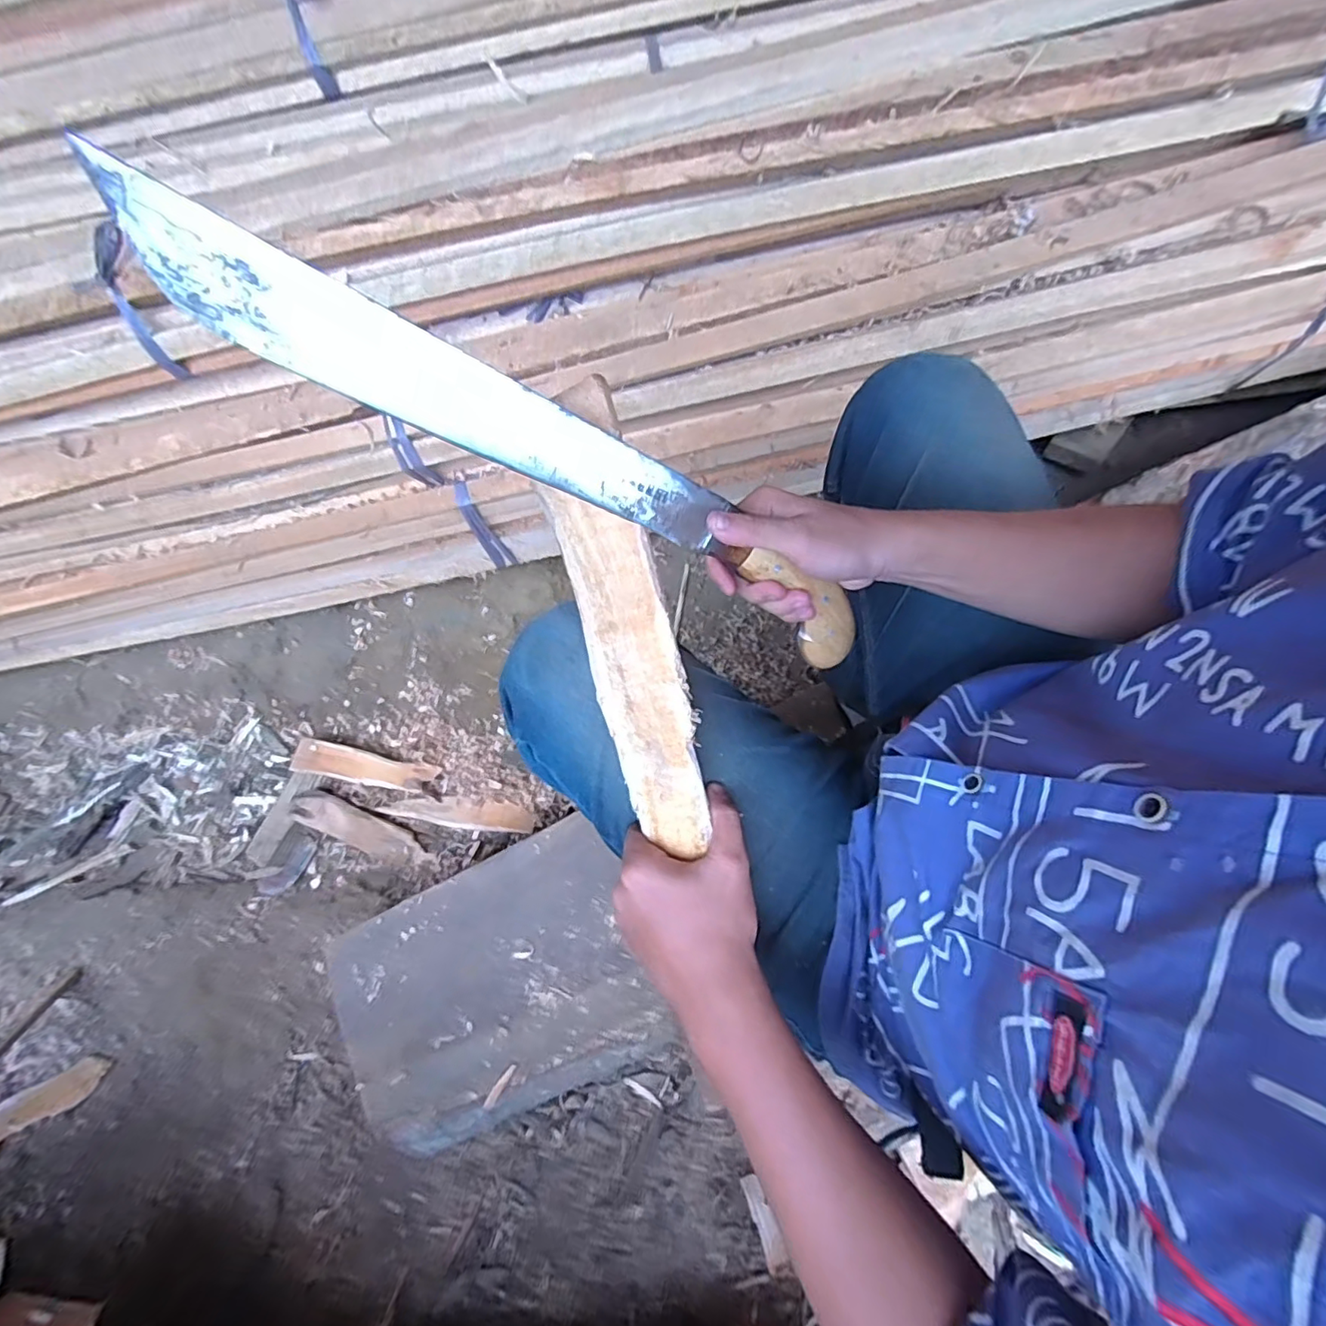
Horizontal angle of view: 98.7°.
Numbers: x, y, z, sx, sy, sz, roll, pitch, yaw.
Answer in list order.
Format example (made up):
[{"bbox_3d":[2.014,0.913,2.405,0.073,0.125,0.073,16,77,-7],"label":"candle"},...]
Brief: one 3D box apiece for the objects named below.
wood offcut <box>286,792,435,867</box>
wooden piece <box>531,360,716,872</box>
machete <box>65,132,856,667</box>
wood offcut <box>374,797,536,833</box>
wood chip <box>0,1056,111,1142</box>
[{"bbox_3d":[-0.514,0.288,0.974,0.247,0.022,0.061,24,79,6],"label":"wood offcut"},{"bbox_3d":[-0.023,-0.021,0.350,0.052,0.016,0.283,-14,95,-2],"label":"wooden piece"},{"bbox_3d":[-0.046,-0.104,0.314,0.417,0.029,0.049,24,78,-24],"label":"machete"},{"bbox_3d":[-0.356,0.256,0.984,0.264,0.014,0.051,5,78,2],"label":"wood offcut"},{"bbox_3d":[-0.933,0.659,0.863,0.184,0.015,0.054,-27,79,-5],"label":"wood chip"}]

